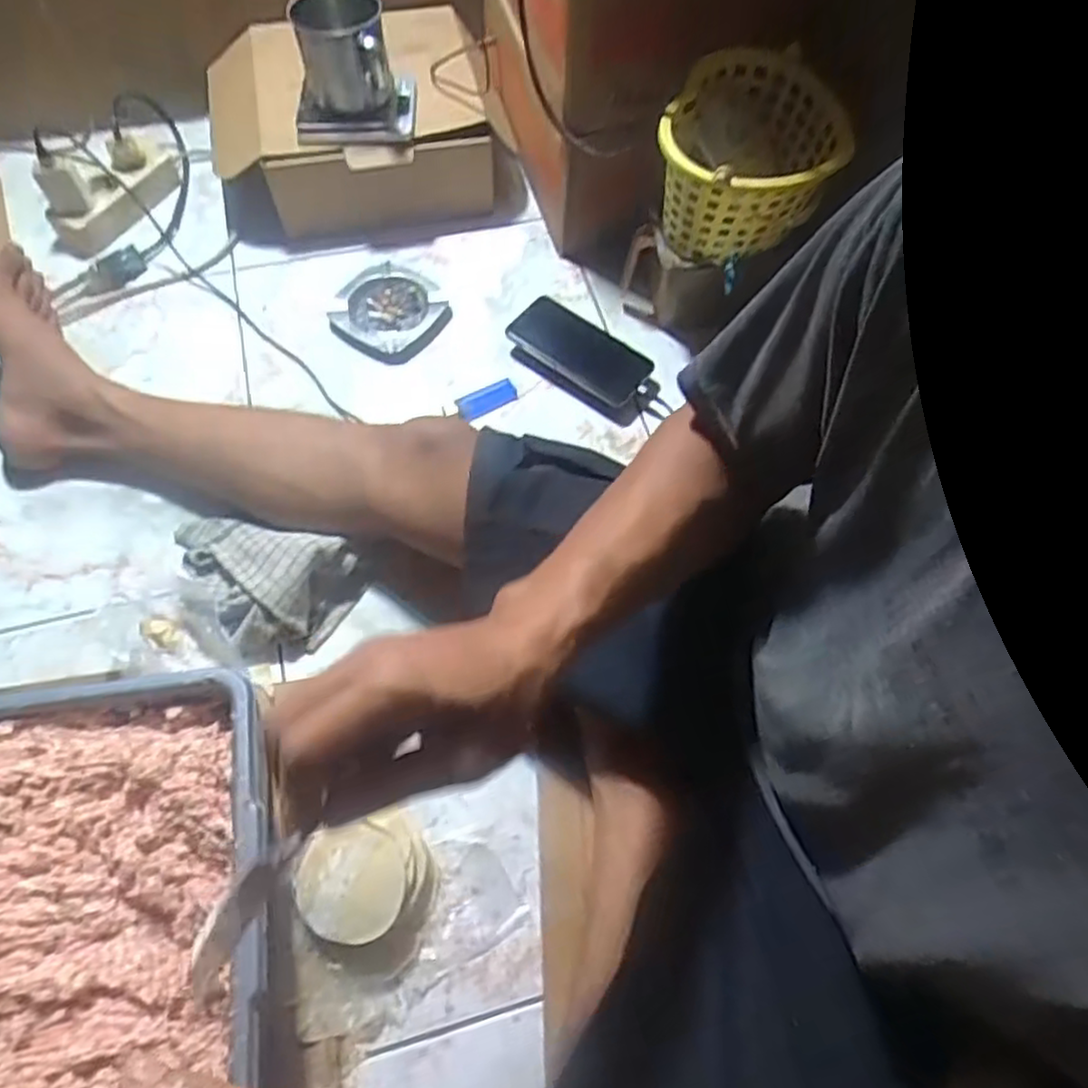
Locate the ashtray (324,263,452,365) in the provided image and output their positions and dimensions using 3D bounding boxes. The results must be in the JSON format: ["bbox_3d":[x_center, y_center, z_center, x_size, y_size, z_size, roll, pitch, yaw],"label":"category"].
[{"bbox_3d":[-0.177,-0.266,0.826,0.127,0.028,0.110,34,67,14],"label":"ashtray"}]

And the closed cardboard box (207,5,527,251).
[{"bbox_3d":[-0.222,-0.508,0.888,0.354,0.120,0.259,-14,65,-10],"label":"closed cardboard box"}]

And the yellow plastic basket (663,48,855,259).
[{"bbox_3d":[0.202,-0.368,0.712,0.154,0.118,0.189,27,66,10],"label":"yellow plastic basket"}]

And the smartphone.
[{"bbox_3d":[0.039,-0.214,0.792,0.152,0.012,0.074,36,72,10],"label":"smartphone"}]

